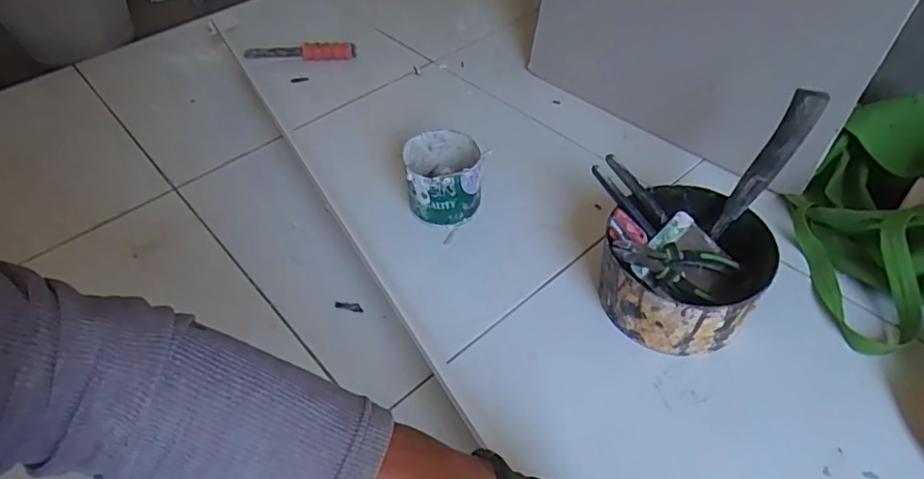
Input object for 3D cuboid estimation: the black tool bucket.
[{"bbox_3d":[0.248,0.036,0.634,0.161,0.093,0.174,31,56,28],"label":"black tool bucket"}]

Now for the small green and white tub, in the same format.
[{"bbox_3d":[-0.026,-0.078,0.761,0.098,0.094,0.111,-7,47,-3],"label":"small green and white tub"}]

